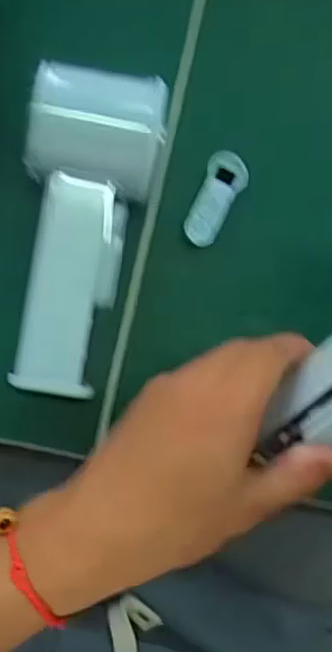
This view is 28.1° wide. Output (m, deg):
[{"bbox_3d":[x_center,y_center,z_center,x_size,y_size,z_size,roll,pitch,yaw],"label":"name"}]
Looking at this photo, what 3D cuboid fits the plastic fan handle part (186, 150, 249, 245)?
[{"bbox_3d":[0.027,-0.066,0.346,0.022,0.007,0.053,23,82,-4],"label":"plastic fan handle part"}]

